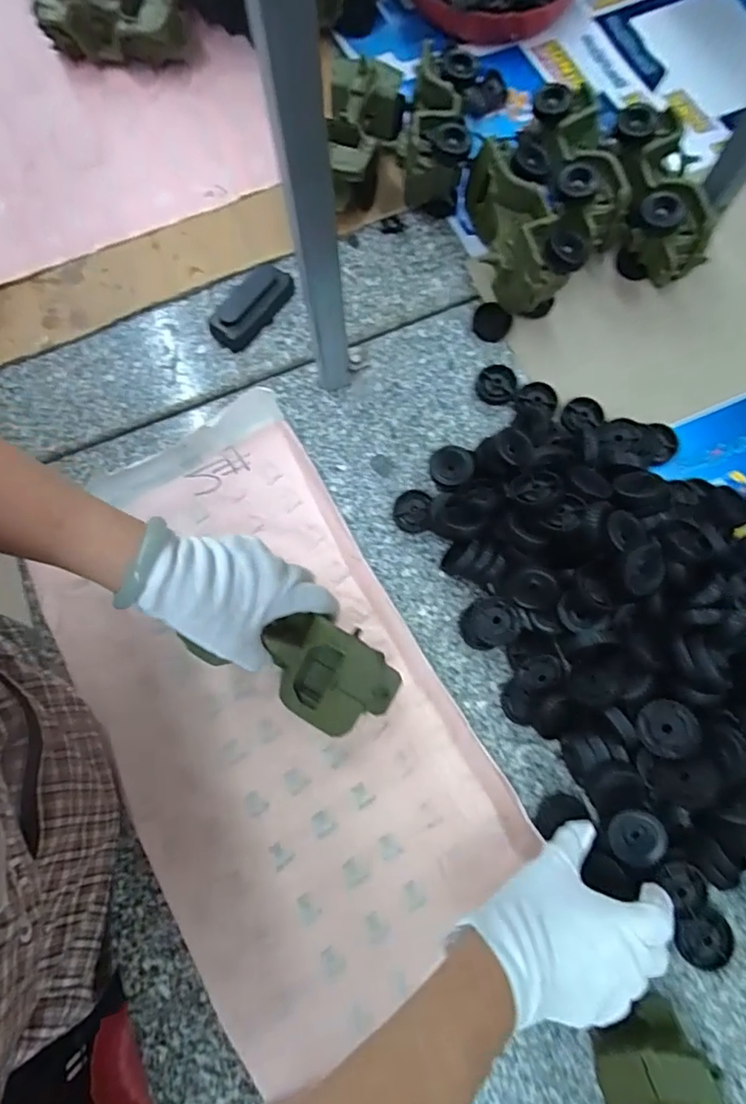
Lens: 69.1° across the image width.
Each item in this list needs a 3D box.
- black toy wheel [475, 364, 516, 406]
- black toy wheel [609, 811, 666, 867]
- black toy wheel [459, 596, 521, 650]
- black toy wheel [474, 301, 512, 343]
[{"bbox_3d":[0.131,-0.176,0.574,0.039,0.015,0.040,0,74,0],"label":"black toy wheel"},{"bbox_3d":[0.203,0.221,0.420,0.039,0.014,0.039,-1,74,2],"label":"black toy wheel"},{"bbox_3d":[0.107,0.066,0.498,0.049,0.024,0.043,-8,74,-2],"label":"black toy wheel"},{"bbox_3d":[0.132,-0.255,0.598,0.041,0.009,0.043,0,74,0],"label":"black toy wheel"}]

